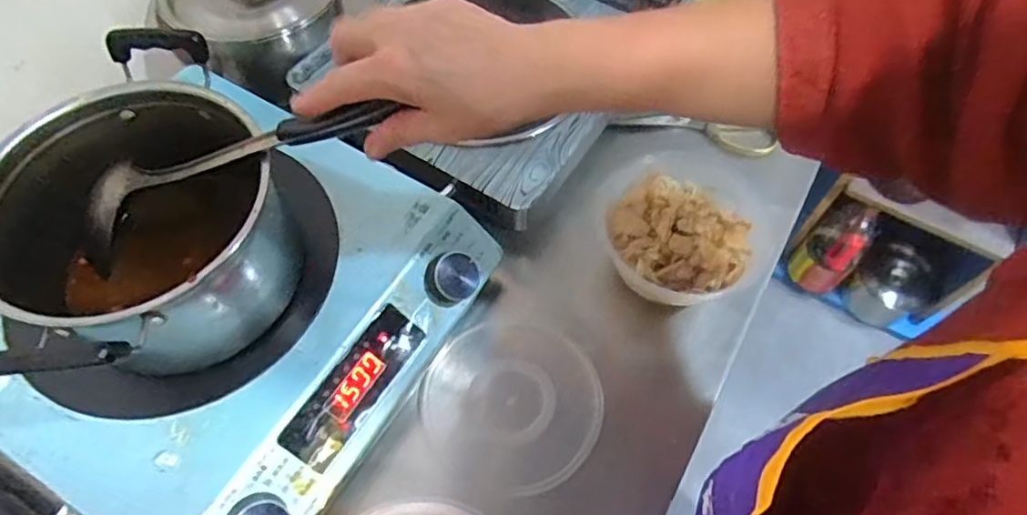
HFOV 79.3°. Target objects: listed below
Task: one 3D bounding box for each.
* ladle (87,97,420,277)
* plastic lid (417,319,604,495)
[{"bbox_3d":[-0.188,-0.051,0.407,0.268,0.043,0.062,-15,59,19],"label":"ladle"},{"bbox_3d":[-0.001,0.116,0.504,0.138,0.011,0.133,1,61,-1],"label":"plastic lid"}]

